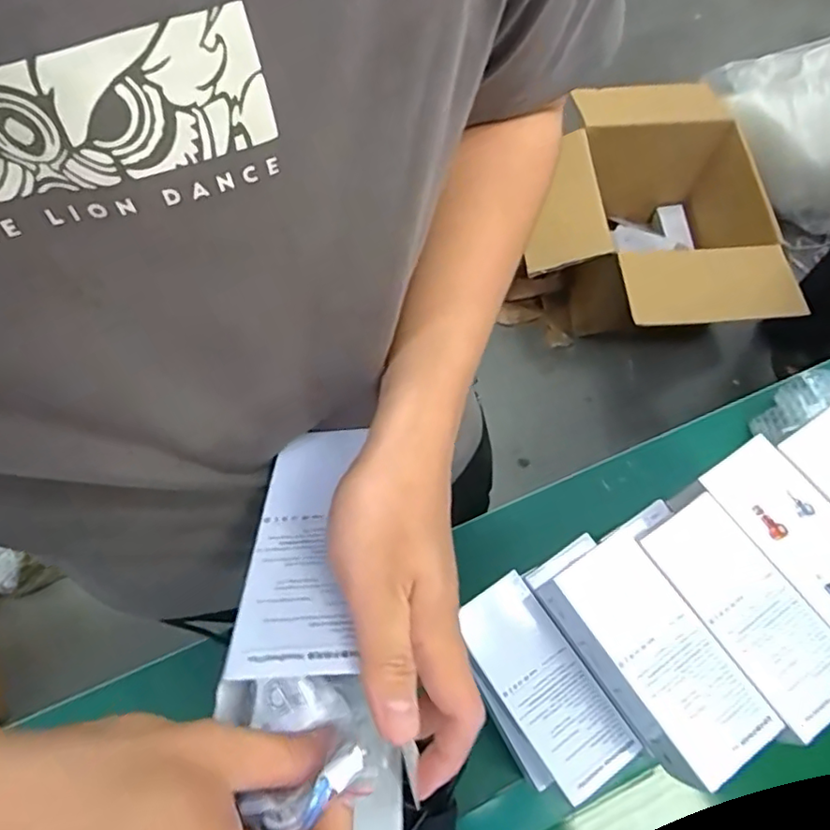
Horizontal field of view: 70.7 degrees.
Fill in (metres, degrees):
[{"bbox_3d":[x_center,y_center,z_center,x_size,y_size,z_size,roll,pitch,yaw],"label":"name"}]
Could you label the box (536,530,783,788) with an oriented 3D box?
[{"bbox_3d":[0.171,0.173,0.438,0.075,0.063,0.170,-29,70,-13],"label":"box"}]

